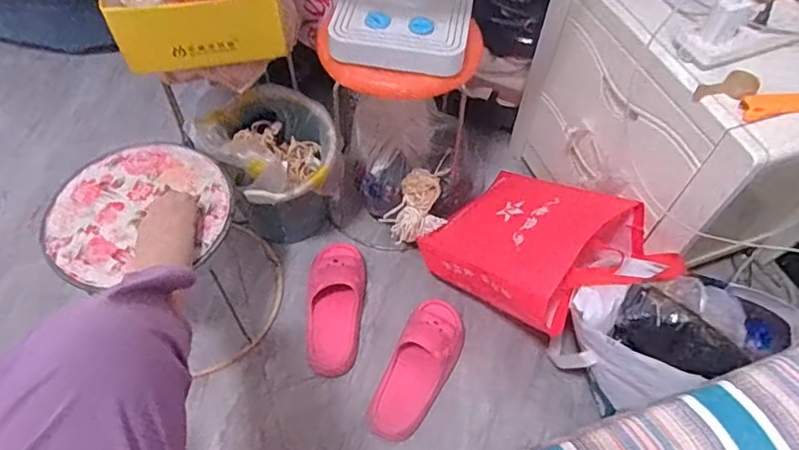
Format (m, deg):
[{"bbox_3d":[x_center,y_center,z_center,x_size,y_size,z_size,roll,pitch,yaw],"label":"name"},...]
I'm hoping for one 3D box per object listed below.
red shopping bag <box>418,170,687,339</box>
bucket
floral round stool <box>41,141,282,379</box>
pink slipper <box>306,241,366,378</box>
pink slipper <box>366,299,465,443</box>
[{"bbox_3d":[0.261,0.045,1.007,0.427,0.141,0.286,20,69,47],"label":"red shopping bag"},{"bbox_3d":[-0.239,-0.112,1.098,0.219,0.263,0.257,-32,62,-21],"label":"bucket"},{"bbox_3d":[-0.400,0.050,0.974,0.319,0.316,0.282,21,58,12],"label":"floral round stool"},{"bbox_3d":[-0.125,0.156,1.062,0.102,0.079,0.260,1,56,0],"label":"pink slipper"},{"bbox_3d":[0.039,0.259,0.998,0.110,0.079,0.269,21,58,12],"label":"pink slipper"}]

